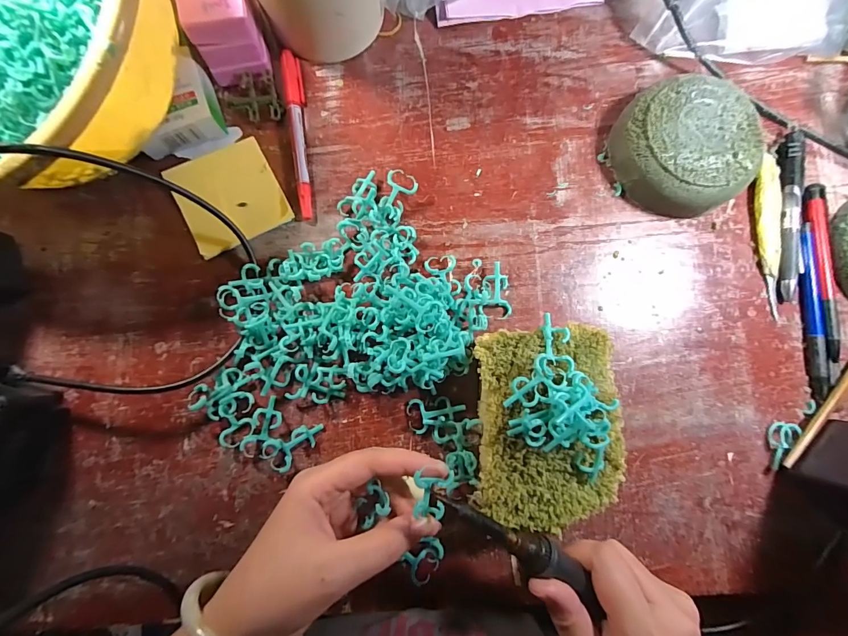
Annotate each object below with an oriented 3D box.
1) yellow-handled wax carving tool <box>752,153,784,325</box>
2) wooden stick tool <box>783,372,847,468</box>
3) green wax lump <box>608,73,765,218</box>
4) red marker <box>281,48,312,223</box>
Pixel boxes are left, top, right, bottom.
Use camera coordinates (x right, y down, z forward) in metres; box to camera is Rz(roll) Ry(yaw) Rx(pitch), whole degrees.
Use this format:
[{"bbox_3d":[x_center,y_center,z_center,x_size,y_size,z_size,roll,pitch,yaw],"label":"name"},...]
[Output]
[{"bbox_3d":[0.277,-0.068,0.314,0.018,0.009,0.130,2,83,-2],"label":"yellow-handled wax carving tool"},{"bbox_3d":[0.311,0.058,0.294,0.010,0.017,0.141,44,84,4],"label":"wooden stick tool"},{"bbox_3d":[0.201,-0.132,0.306,0.096,0.037,0.094,0,83,-2],"label":"green wax lump"},{"bbox_3d":[-0.099,-0.145,0.310,0.015,0.011,0.137,-8,83,-3],"label":"red marker"}]

